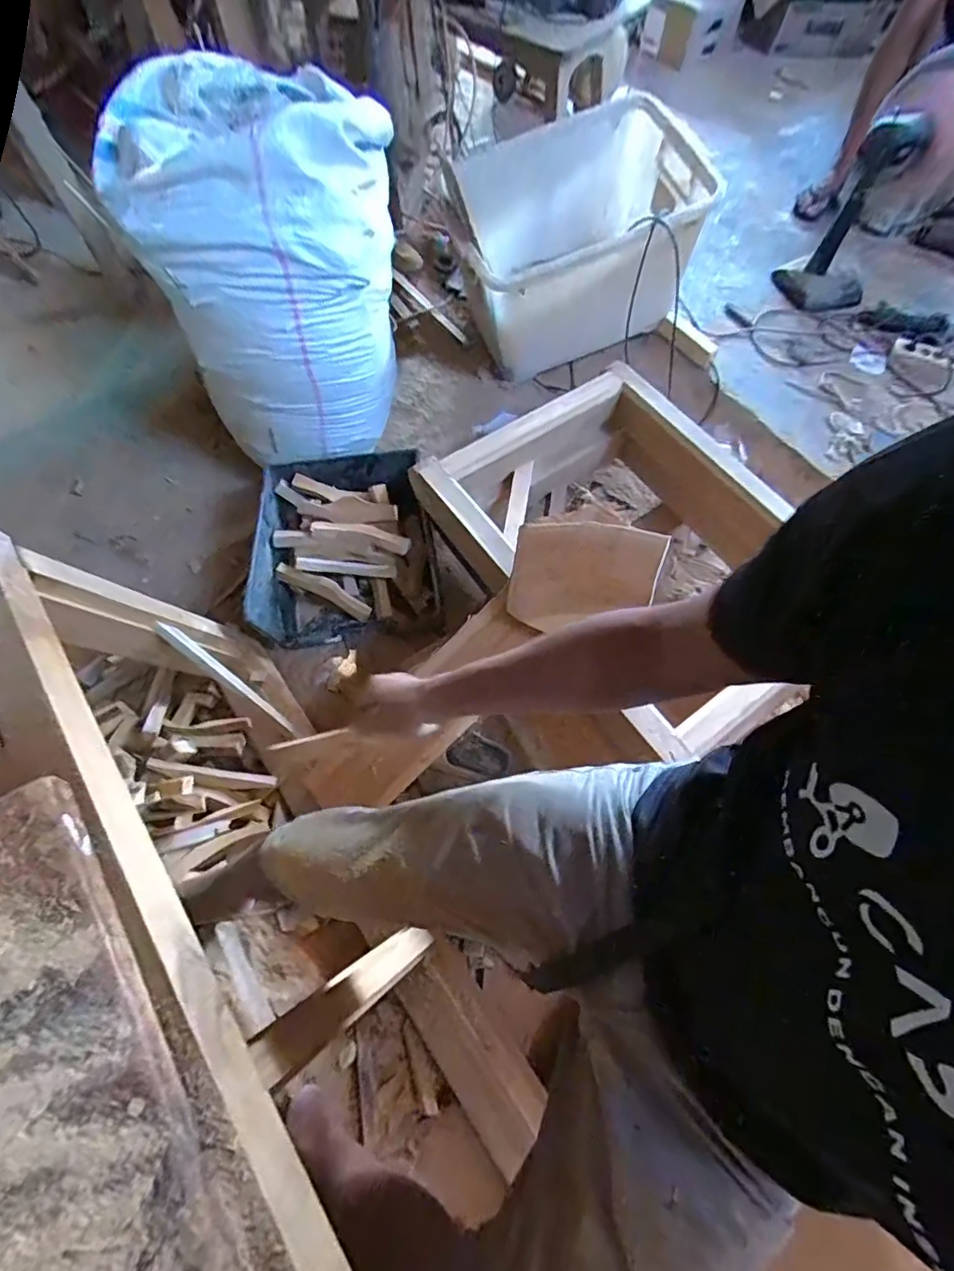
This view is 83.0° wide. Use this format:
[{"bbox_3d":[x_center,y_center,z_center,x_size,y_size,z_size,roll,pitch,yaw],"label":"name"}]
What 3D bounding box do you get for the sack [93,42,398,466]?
[{"bbox_3d":[-0.418,-0.778,1.186,0.452,0.589,0.464,3,66,-2],"label":"sack"}]

